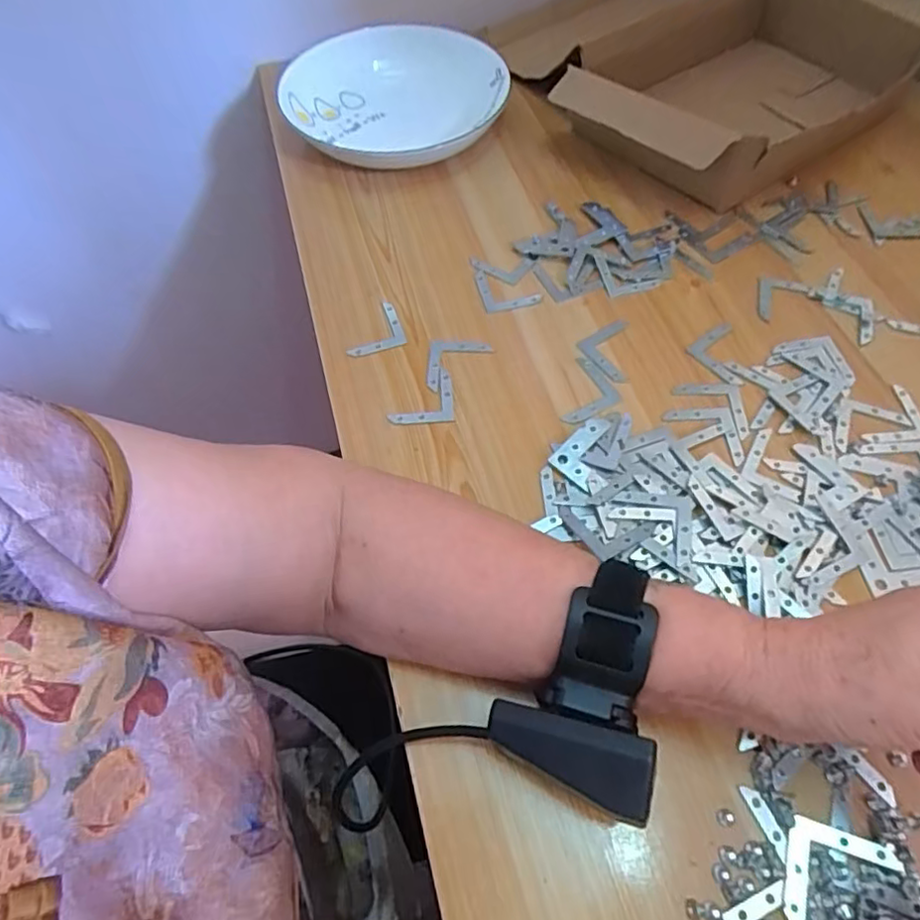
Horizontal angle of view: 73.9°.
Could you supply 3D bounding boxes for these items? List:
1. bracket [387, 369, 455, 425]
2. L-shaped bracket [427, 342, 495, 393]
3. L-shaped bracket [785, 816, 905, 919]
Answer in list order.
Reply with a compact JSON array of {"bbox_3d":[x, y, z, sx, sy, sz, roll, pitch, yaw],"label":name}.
[{"bbox_3d":[-0.026,-0.041,0.403,0.042,0.005,0.040,-6,59,-2],"label":"bracket"},{"bbox_3d":[-0.001,-0.064,0.411,0.042,0.004,0.042,4,59,4],"label":"L-shaped bracket"},{"bbox_3d":[0.156,0.171,0.262,0.054,0.006,0.032,-23,61,-12],"label":"L-shaped bracket"}]

